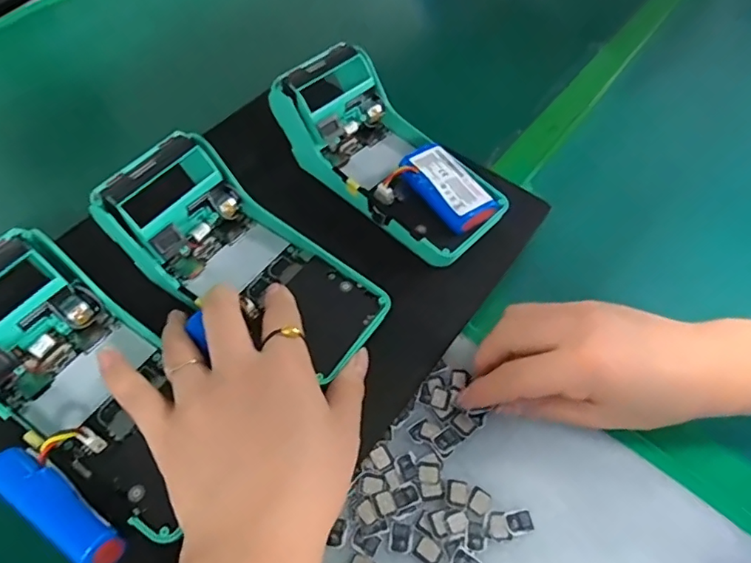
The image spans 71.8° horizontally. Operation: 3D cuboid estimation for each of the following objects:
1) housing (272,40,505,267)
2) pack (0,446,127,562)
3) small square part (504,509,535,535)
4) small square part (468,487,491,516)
[{"bbox_3d":[0.011,-0.086,0.364,0.164,0.055,0.075,45,63,11],"label":"housing"},{"bbox_3d":[-0.144,0.104,0.236,0.076,0.021,0.019,30,58,18],"label":"pack"},{"bbox_3d":[0.079,0.131,0.283,0.015,0.004,0.012,-9,55,-9],"label":"small square part"},{"bbox_3d":[0.058,0.122,0.289,0.011,0.004,0.013,27,57,15],"label":"small square part"}]

